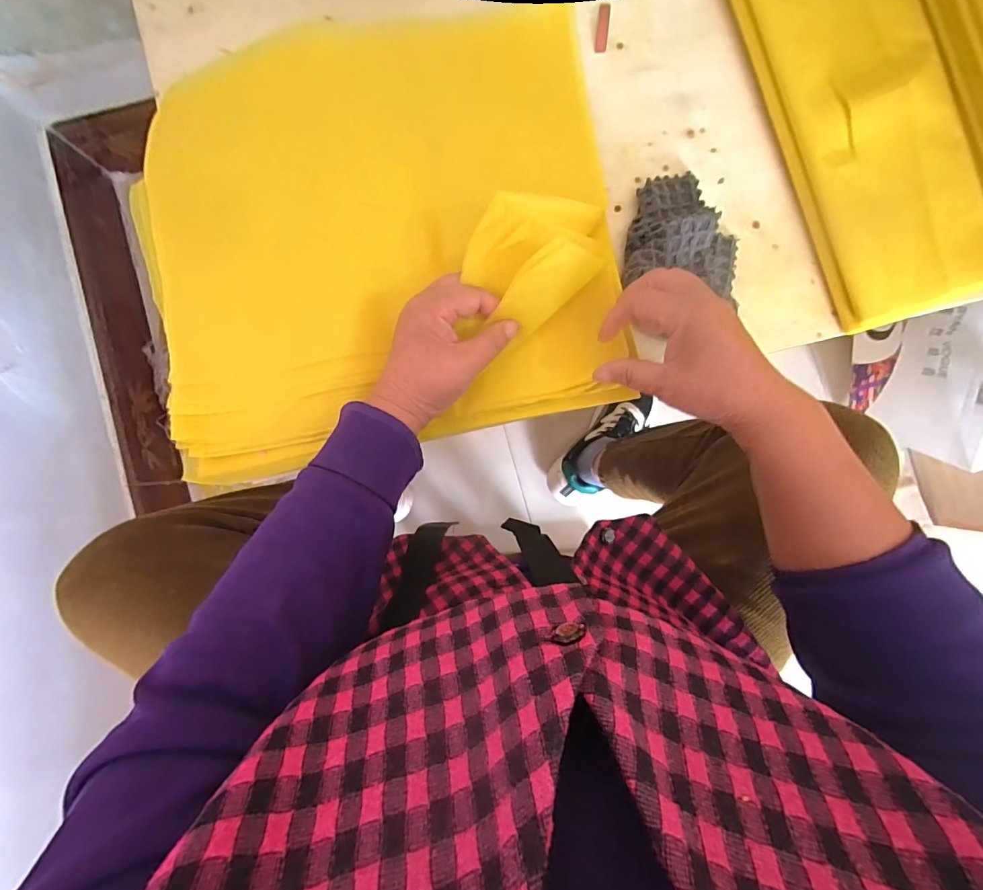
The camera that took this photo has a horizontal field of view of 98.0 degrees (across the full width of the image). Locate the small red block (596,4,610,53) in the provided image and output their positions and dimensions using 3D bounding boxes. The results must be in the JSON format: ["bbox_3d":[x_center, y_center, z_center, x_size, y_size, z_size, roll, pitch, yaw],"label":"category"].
[{"bbox_3d":[0.105,-0.395,0.401,0.011,0.004,0.047,8,88,0],"label":"small red block"}]

